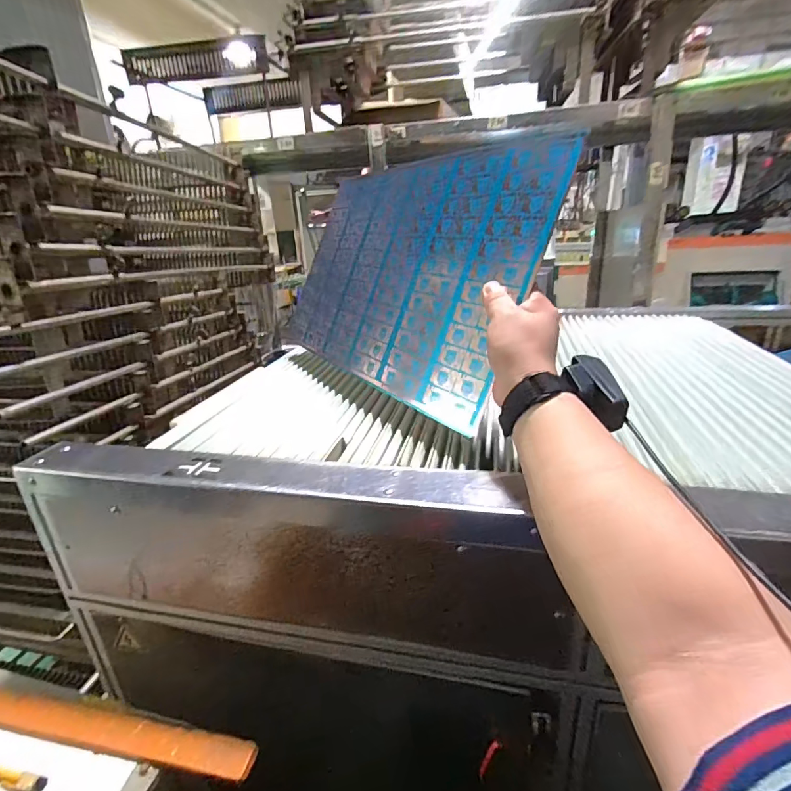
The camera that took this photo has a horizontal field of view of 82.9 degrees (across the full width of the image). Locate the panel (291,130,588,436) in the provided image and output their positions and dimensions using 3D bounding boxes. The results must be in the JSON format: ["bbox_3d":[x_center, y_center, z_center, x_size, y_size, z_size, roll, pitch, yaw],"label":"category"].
[{"bbox_3d":[-0.008,-0.174,0.615,0.010,0.298,0.491,16,8,-38],"label":"panel"}]

